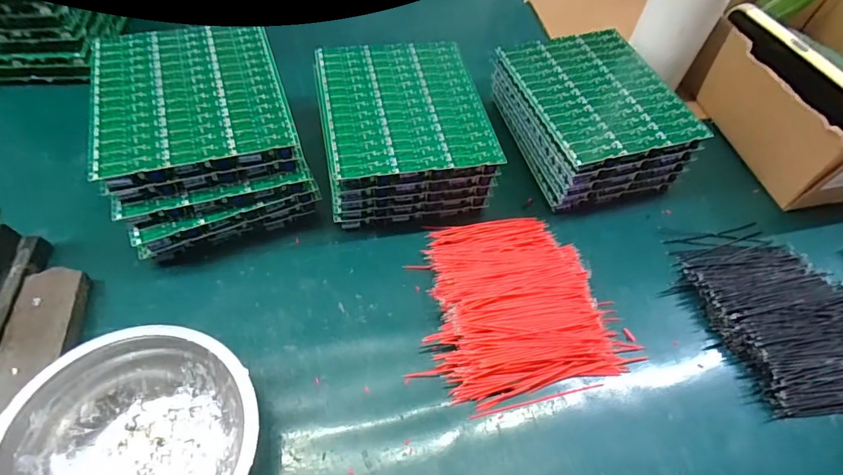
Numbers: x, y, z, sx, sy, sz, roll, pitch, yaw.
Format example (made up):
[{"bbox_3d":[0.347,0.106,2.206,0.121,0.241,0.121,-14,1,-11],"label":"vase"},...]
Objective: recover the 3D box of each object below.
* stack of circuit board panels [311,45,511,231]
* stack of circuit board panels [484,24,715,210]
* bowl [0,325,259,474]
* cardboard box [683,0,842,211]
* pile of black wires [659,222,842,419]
[{"bbox_3d":[-0.018,-0.091,0.384,0.125,0.061,0.145,-7,56,-11],"label":"stack of circuit board panels"},{"bbox_3d":[0.146,-0.107,0.410,0.123,0.065,0.149,-16,58,-16],"label":"stack of circuit board panels"},{"bbox_3d":[-0.155,0.110,0.248,0.129,0.038,0.135,-16,58,-16],"label":"bowl"},{"bbox_3d":[0.377,-0.143,0.436,0.176,0.088,0.217,-9,56,-12],"label":"cardboard box"},{"bbox_3d":[0.266,0.054,0.337,0.109,0.022,0.153,-12,57,-13],"label":"pile of black wires"}]

